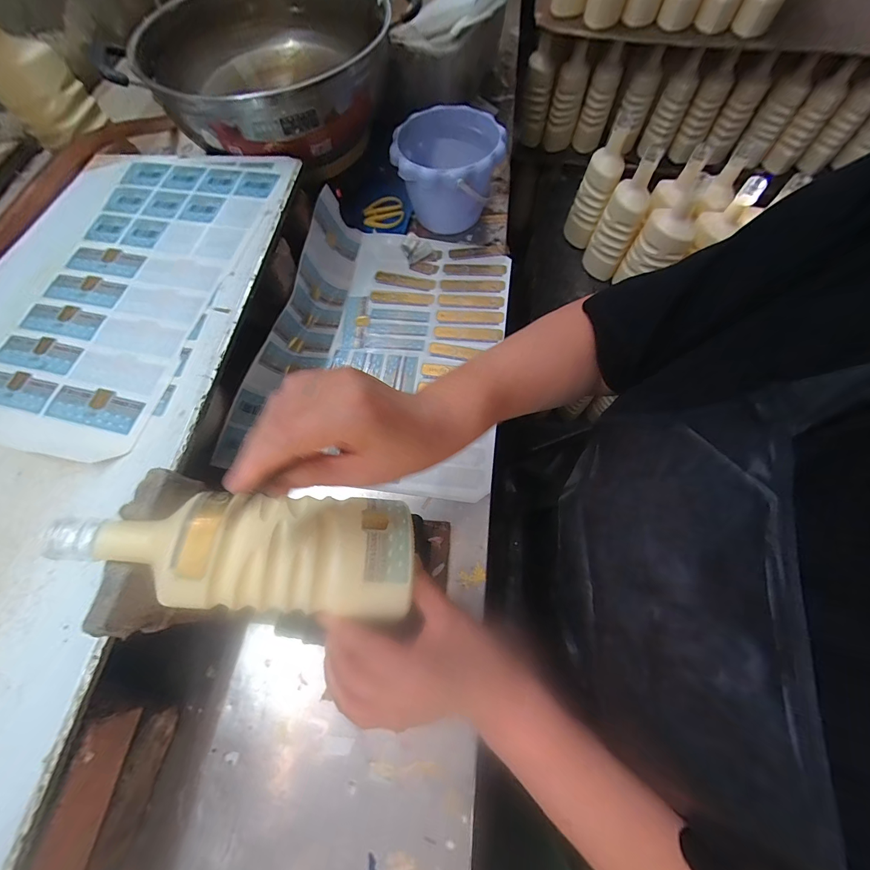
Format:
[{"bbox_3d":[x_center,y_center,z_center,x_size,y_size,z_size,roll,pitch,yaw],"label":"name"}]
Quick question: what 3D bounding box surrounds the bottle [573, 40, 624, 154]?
[{"bbox_3d":[0.475,-0.971,1.100,0.082,0.259,0.073,19,70,10],"label":"bottle"}]

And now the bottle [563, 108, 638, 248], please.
[{"bbox_3d":[0.365,-0.557,0.865,0.081,0.263,0.089,20,68,8],"label":"bottle"}]

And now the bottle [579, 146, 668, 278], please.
[{"bbox_3d":[0.392,-0.453,0.807,0.086,0.256,0.089,25,68,10],"label":"bottle"}]

